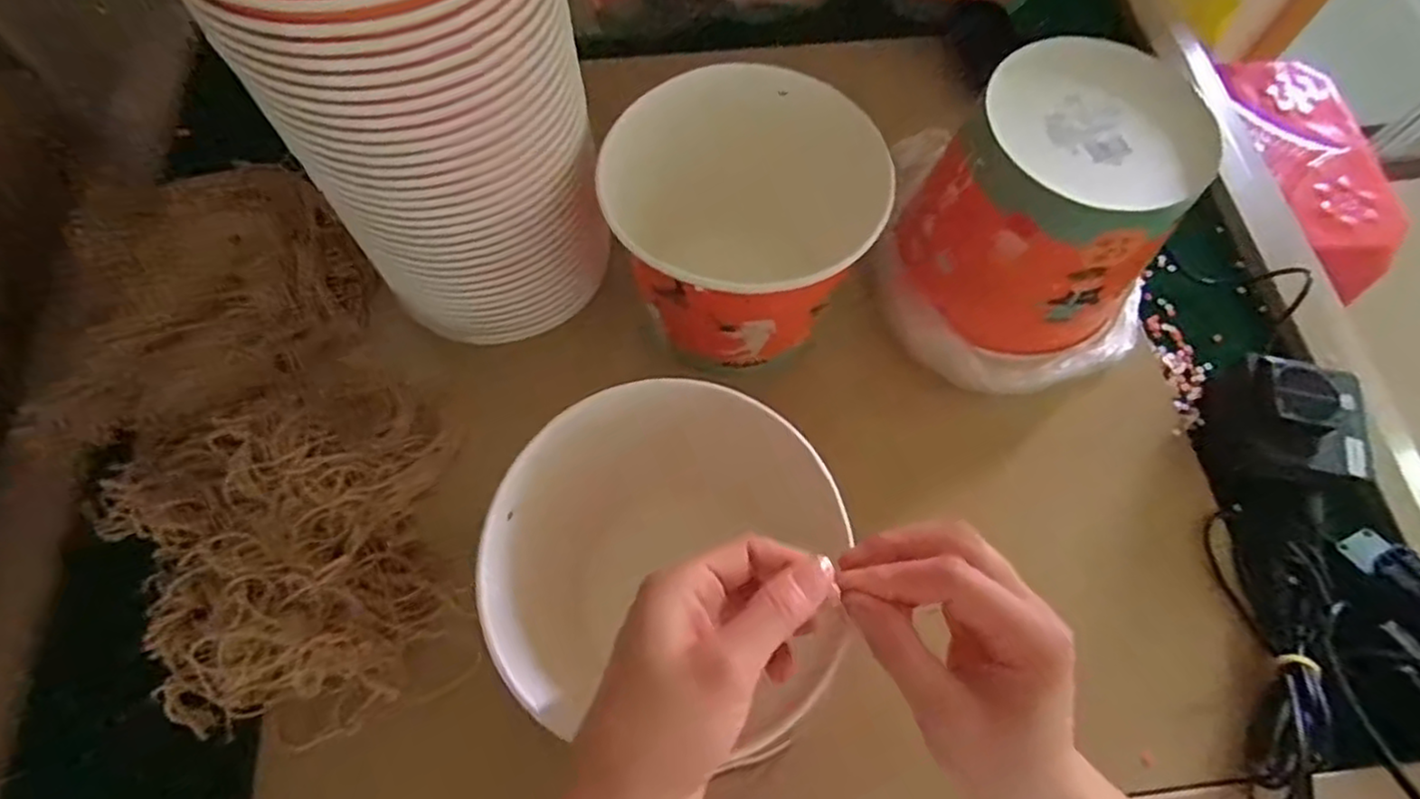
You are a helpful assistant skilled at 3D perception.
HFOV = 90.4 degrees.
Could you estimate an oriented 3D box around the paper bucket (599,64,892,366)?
[{"bbox_3d":[0.014,-0.118,0.449,0.159,0.109,0.157,0,66,-1],"label":"paper bucket"}]

